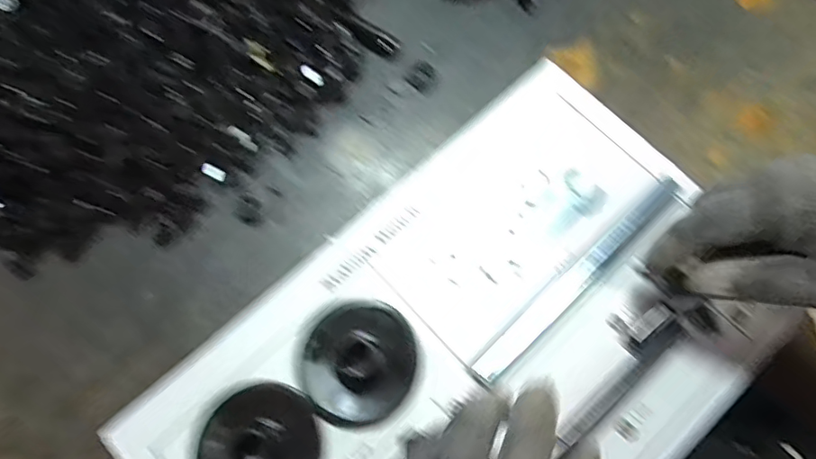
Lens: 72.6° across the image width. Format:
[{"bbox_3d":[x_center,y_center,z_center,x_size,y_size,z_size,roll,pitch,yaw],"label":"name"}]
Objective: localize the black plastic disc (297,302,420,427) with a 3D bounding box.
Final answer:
[{"bbox_3d":[-0.028,0.078,0.329,0.069,0.004,0.064,0,72,0],"label":"black plastic disc"}]

